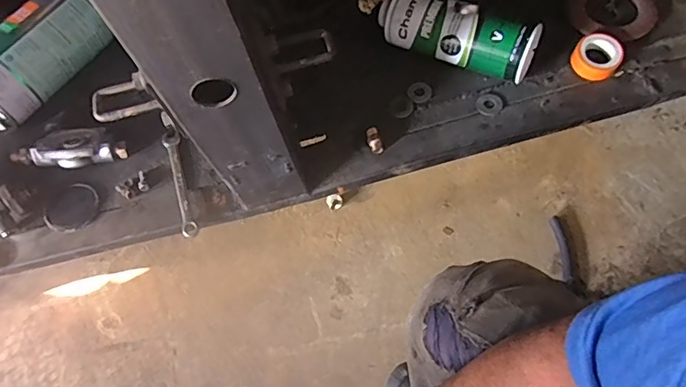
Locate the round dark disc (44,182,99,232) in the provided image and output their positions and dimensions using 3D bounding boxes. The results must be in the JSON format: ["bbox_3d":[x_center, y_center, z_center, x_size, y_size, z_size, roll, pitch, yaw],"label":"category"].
[{"bbox_3d":[-0.295,0.017,0.558,0.058,0.006,0.052,-25,65,-6],"label":"round dark disc"}]

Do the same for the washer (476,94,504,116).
[{"bbox_3d":[0.161,-0.098,0.566,0.028,0.005,0.027,19,68,14],"label":"washer"}]

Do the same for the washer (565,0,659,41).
[{"bbox_3d":[0.310,-0.211,0.589,0.093,0.013,0.093,-5,55,8],"label":"washer"}]

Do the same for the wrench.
[{"bbox_3d":[-0.179,-0.012,0.564,0.018,0.010,0.130,-19,64,-3],"label":"wrench"}]

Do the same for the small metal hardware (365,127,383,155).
[{"bbox_3d":[0.034,-0.058,0.556,0.014,0.011,0.030,-12,64,0],"label":"small metal hardware"}]

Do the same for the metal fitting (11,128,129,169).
[{"bbox_3d":[-0.299,-0.051,0.562,0.114,0.033,0.043,-8,64,2],"label":"metal fitting"}]

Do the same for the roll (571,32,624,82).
[{"bbox_3d":[0.277,-0.149,0.559,0.047,0.027,0.044,-2,64,5],"label":"roll"}]

